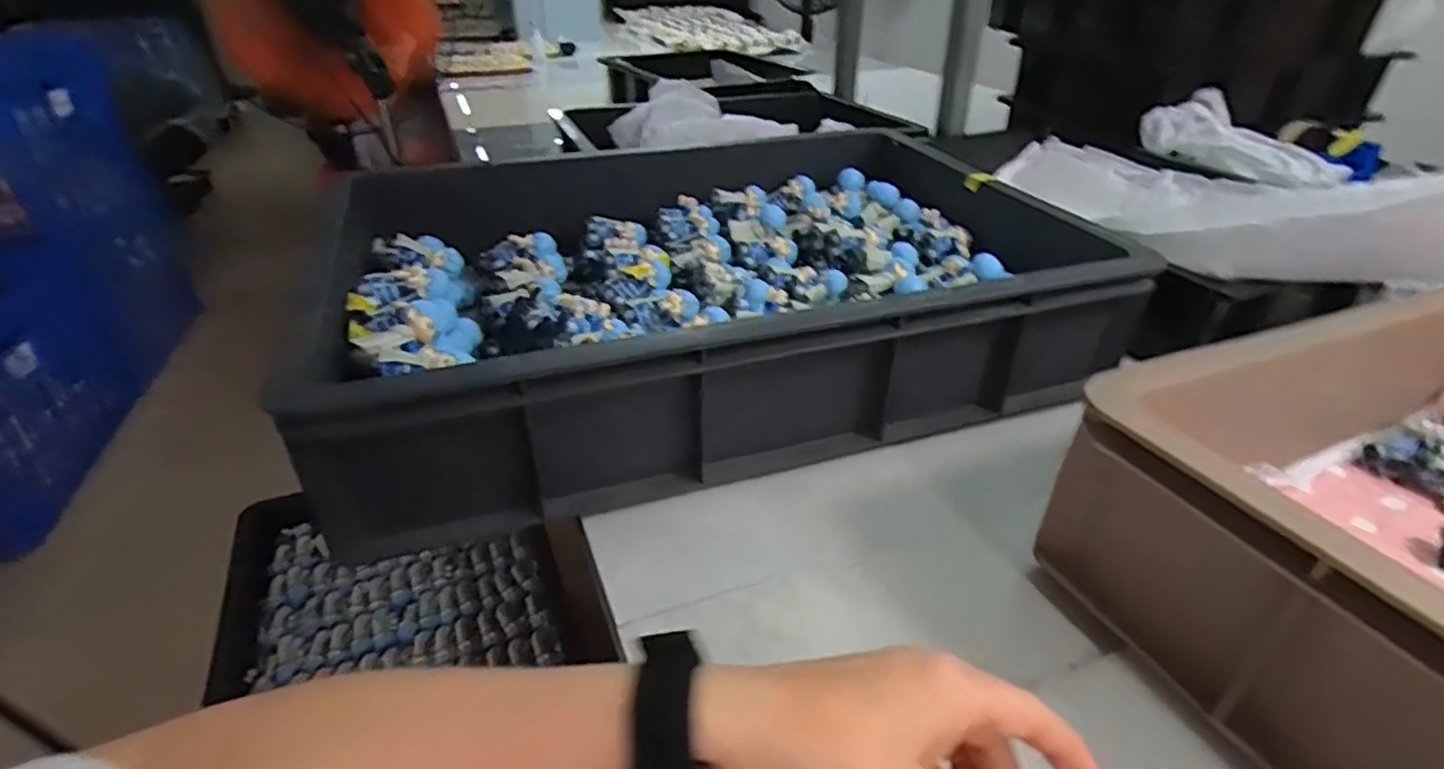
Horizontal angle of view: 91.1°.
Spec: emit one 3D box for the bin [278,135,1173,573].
[{"bbox_3d":[-0.017,-0.092,0.615,0.568,0.120,0.408,-11,34,-17],"label":"bin"}]

